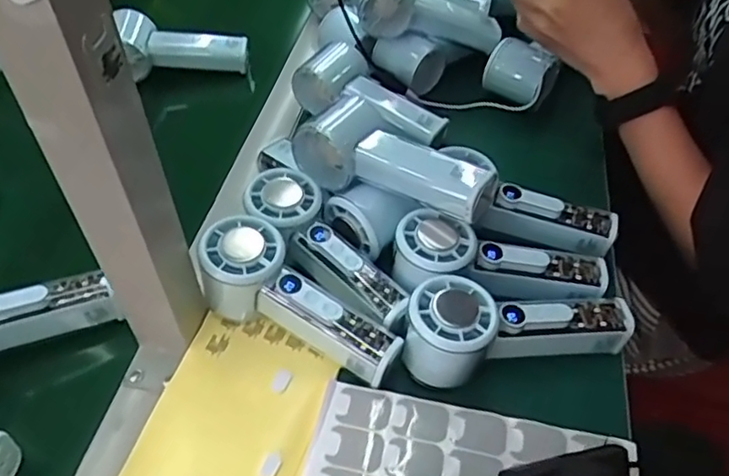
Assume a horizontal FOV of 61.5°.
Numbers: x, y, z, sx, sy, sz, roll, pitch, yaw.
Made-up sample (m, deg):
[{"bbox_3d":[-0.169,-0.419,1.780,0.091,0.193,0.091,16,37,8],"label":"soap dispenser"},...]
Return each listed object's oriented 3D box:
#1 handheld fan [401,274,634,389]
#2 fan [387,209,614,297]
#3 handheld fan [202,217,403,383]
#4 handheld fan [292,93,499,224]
[{"bbox_3d":[0.105,0.058,0.412,0.156,0.051,0.056,-6,48,-6],"label":"handheld fan"},{"bbox_3d":[0.097,0.017,0.448,0.153,0.040,0.055,10,47,-7],"label":"fan"},{"bbox_3d":[-0.048,0.049,0.429,0.151,0.052,0.054,32,54,9],"label":"handheld fan"},{"bbox_3d":[0.025,-0.057,0.467,0.156,0.048,0.056,24,52,21],"label":"handheld fan"}]

